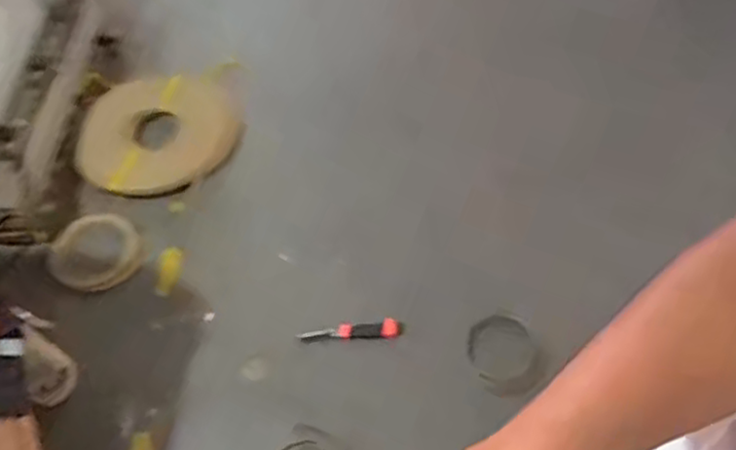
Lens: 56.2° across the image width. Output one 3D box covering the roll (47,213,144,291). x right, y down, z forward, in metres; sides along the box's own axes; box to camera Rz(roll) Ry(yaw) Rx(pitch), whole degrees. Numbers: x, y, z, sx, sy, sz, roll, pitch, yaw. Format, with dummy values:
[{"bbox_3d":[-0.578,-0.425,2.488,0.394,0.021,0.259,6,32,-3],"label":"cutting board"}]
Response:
[{"bbox_3d":[-0.687,0.078,1.760,0.226,0.062,0.232,-20,56,-11],"label":"roll"}]

